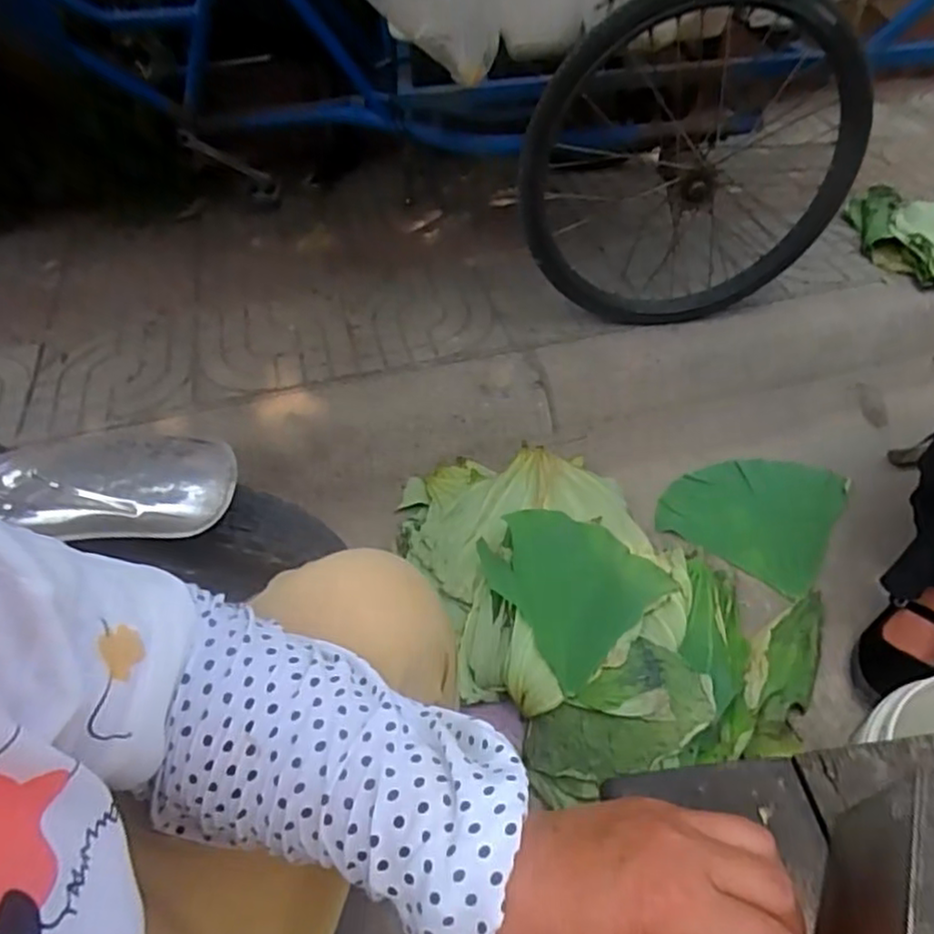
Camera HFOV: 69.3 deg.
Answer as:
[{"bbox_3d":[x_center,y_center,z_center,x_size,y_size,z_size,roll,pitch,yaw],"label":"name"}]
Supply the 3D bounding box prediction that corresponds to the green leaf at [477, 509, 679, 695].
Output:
[{"bbox_3d":[0.136,0.142,0.892,0.232,0.065,0.216,-34,54,-26],"label":"green leaf"}]

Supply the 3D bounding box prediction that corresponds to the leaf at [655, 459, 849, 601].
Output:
[{"bbox_3d":[0.463,0.065,1.106,0.246,0.026,0.263,25,53,24],"label":"leaf"}]

